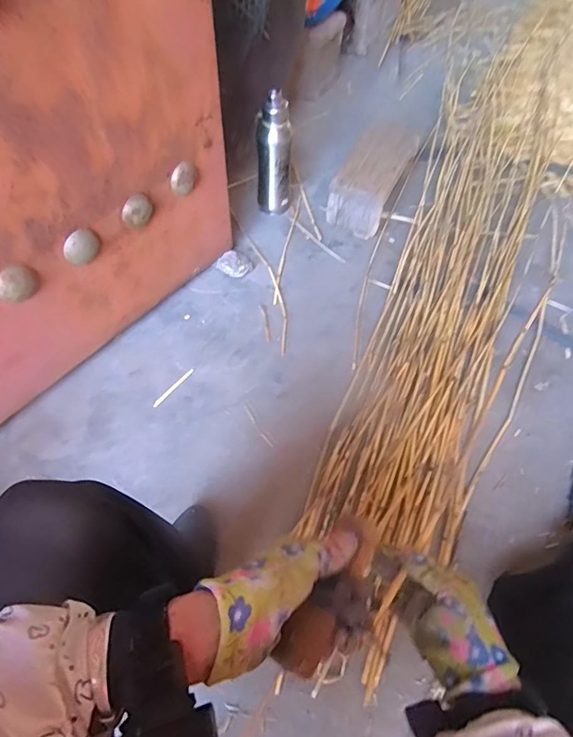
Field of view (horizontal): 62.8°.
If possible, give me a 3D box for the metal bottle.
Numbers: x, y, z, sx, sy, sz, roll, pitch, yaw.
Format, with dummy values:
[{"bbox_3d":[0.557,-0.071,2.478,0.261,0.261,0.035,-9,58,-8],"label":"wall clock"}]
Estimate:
[{"bbox_3d":[-0.028,-0.506,1.125,0.084,0.282,0.079,5,59,0],"label":"metal bottle"}]

